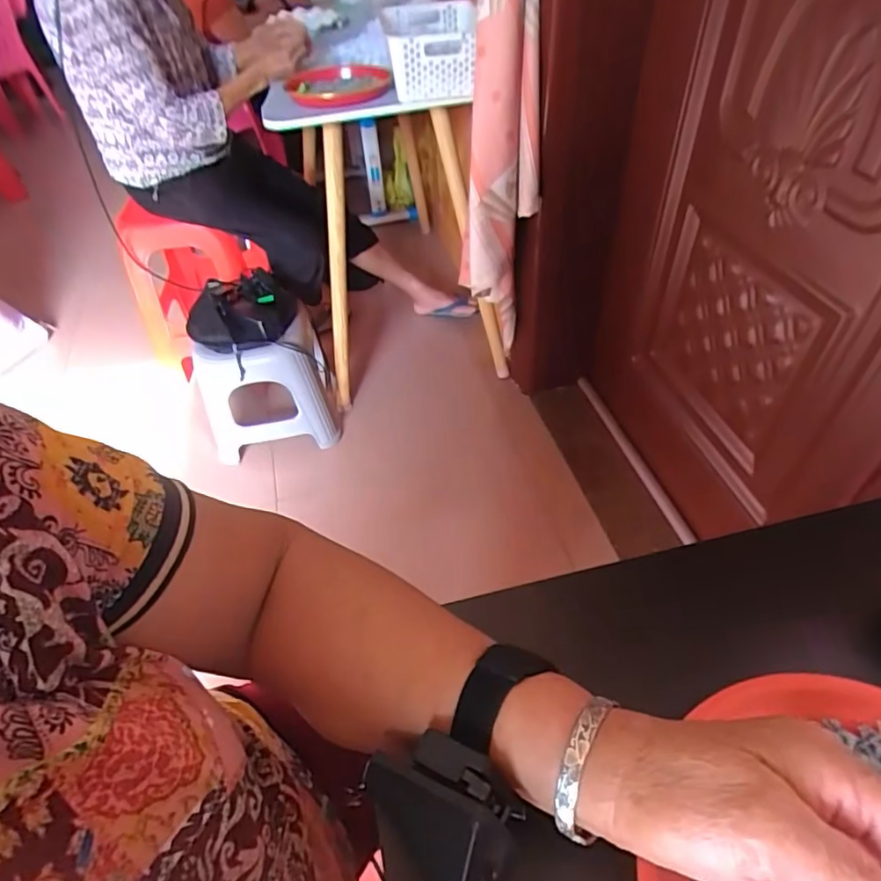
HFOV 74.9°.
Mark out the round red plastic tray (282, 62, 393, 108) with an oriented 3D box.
[{"bbox_3d":[-0.208,-0.727,1.169,0.201,0.024,0.235,-22,50,-15],"label":"round red plastic tray"}]

